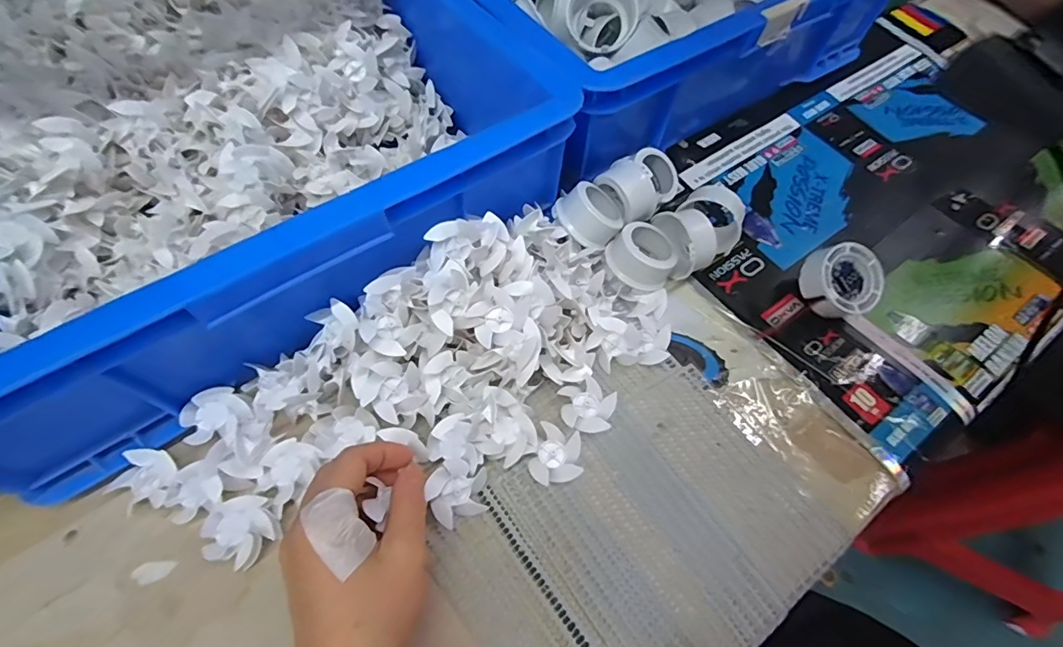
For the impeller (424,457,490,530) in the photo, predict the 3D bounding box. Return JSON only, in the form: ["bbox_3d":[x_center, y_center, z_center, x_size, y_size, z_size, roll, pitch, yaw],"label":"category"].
[{"bbox_3d":[-0.046,0.104,0.307,0.037,0.015,0.035,1,61,-2],"label":"impeller"}]

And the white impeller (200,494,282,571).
[{"bbox_3d":[-0.173,0.123,0.290,0.037,0.015,0.036,1,61,-2],"label":"white impeller"}]

